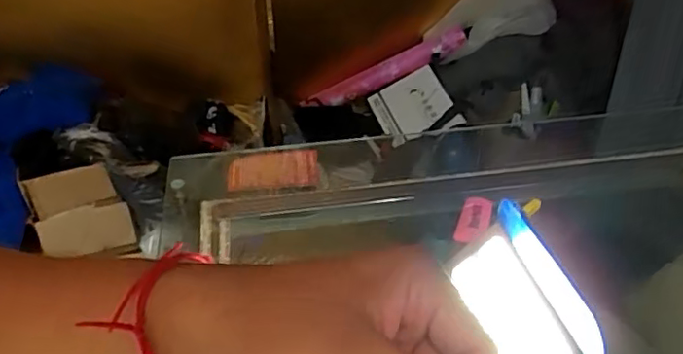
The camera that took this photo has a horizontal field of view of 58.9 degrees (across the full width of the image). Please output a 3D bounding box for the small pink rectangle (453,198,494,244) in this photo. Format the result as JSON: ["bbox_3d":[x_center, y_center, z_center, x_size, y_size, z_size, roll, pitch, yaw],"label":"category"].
[{"bbox_3d":[0.173,0.054,0.789,0.039,0.020,0.085,11,36,19],"label":"small pink rectangle"}]

